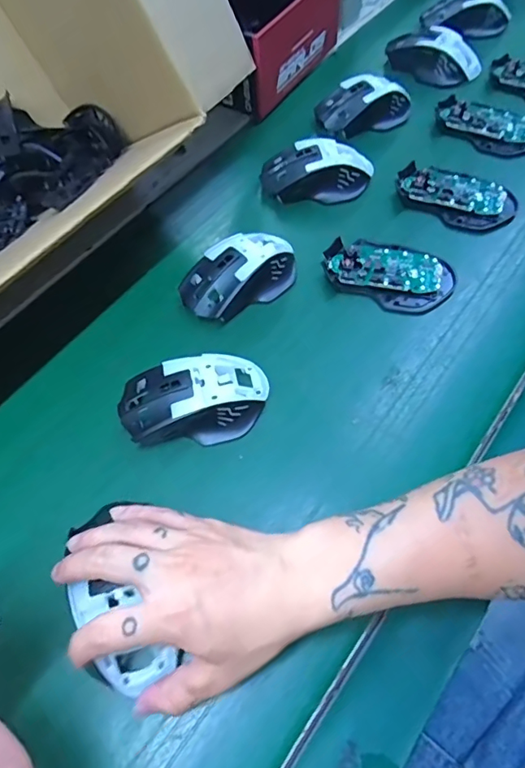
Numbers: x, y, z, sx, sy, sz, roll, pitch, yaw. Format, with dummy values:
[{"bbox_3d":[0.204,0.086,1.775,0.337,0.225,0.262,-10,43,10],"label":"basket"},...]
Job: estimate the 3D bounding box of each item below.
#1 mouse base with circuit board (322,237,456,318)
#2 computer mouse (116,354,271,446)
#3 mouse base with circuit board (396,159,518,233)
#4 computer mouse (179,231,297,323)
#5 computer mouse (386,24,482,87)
[{"bbox_3d":[0.115,-0.104,0.458,0.114,0.016,0.068,28,66,15],"label":"mouse base with circuit board"},{"bbox_3d":[-0.053,0.011,0.390,0.114,0.035,0.064,-7,65,-5],"label":"computer mouse"},{"bbox_3d":[0.193,-0.191,0.499,0.114,0.014,0.065,33,68,18],"label":"mouse base with circuit board"},{"bbox_3d":[-0.020,-0.103,0.452,0.111,0.034,0.064,-29,69,-14],"label":"computer mouse"},{"bbox_3d":[0.205,-0.401,0.602,0.113,0.033,0.058,34,68,14],"label":"computer mouse"}]

